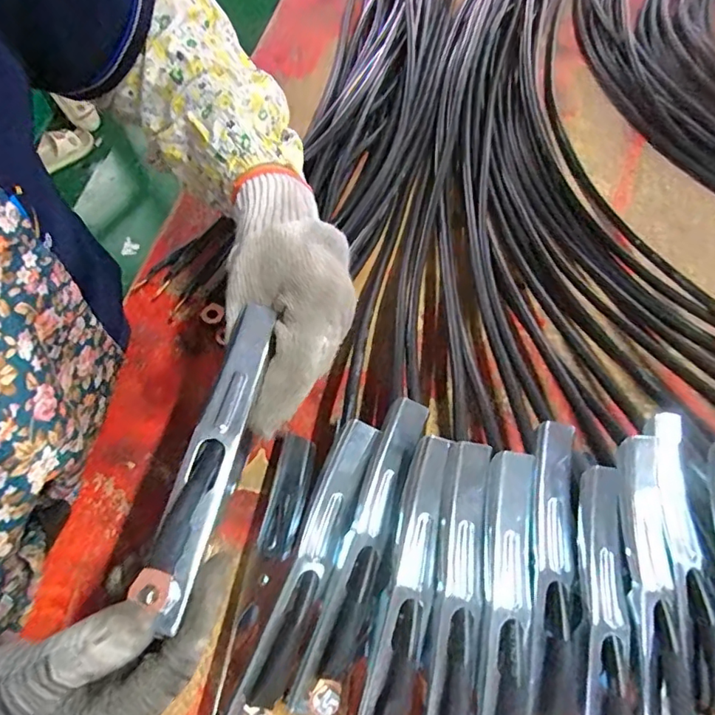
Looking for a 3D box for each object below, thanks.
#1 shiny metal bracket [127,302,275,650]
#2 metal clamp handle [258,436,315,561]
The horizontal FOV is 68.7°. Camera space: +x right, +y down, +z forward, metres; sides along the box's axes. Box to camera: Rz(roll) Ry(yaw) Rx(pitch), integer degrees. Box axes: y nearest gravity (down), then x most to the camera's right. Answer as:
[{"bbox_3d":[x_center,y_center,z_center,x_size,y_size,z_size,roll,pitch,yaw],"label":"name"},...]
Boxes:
[{"bbox_3d":[-0.071,0.043,0.261,0.020,0.021,0.158,9,57,4],"label":"shiny metal bracket"},{"bbox_3d":[-0.045,0.090,0.341,0.023,0.009,0.078,8,59,3],"label":"metal clamp handle"}]

